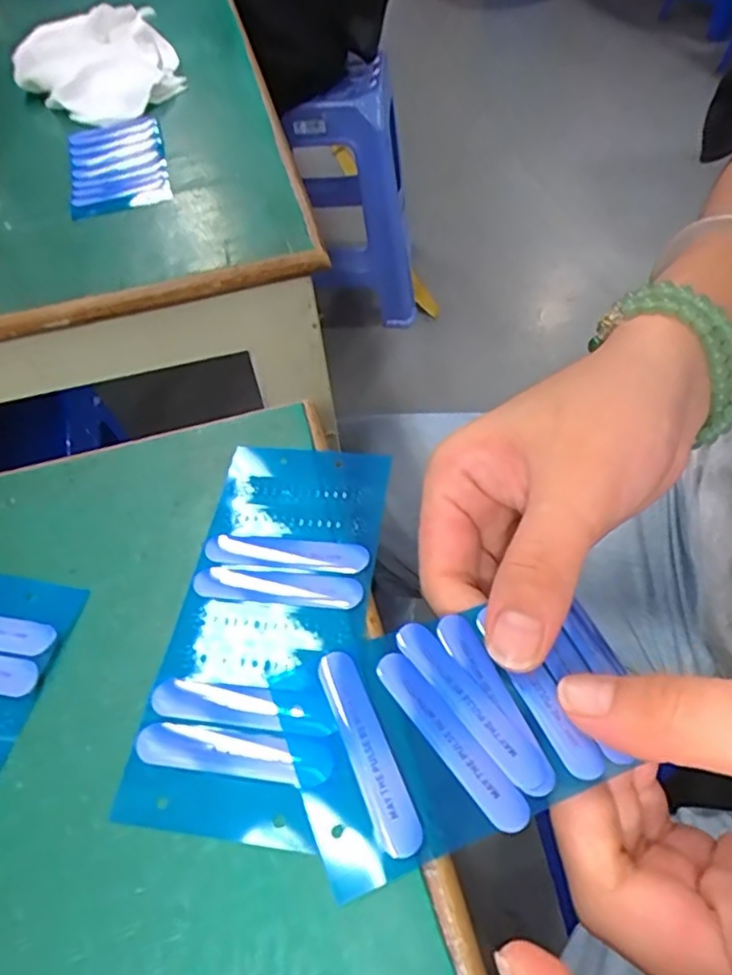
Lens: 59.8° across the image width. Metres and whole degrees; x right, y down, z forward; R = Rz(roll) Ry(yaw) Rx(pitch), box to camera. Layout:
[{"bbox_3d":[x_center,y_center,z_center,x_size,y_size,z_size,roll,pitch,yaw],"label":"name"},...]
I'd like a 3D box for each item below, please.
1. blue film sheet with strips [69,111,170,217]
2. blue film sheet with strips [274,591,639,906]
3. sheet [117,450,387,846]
[{"bbox_3d":[-0.145,-0.190,0.370,0.052,0.008,0.106,-14,55,-8],"label":"blue film sheet with strips"},{"bbox_3d":[0.024,0.058,0.164,0.088,0.004,0.055,-16,53,-14],"label":"blue film sheet with strips"},{"bbox_3d":[-0.027,0.034,0.184,0.053,0.004,0.117,5,52,9],"label":"sheet"}]

